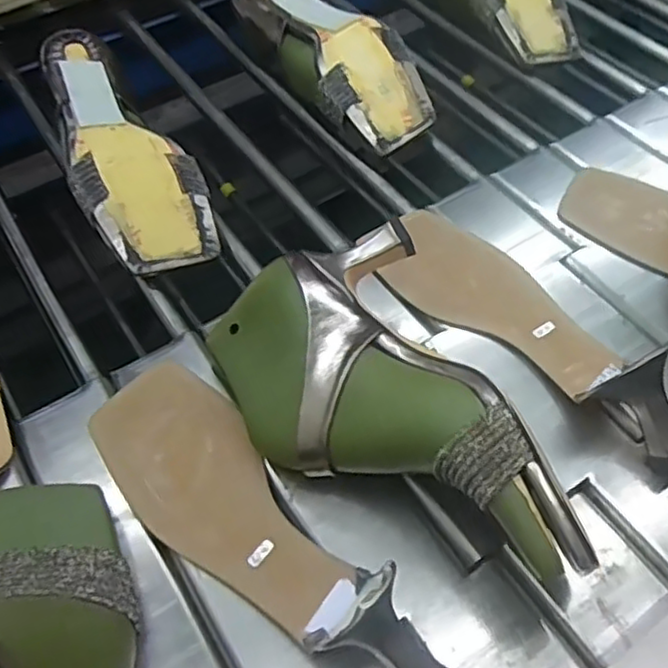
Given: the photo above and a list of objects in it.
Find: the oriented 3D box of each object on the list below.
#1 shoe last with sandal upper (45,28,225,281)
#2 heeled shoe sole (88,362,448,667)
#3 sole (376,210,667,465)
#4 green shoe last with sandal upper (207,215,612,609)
[{"bbox_3d":[-0.165,-0.139,0.518,0.086,0.062,0.233,-26,55,-16],"label":"shoe last with sandal upper"},{"bbox_3d":[-0.050,0.093,0.349,0.078,0.054,0.246,-32,58,-20],"label":"heeled shoe sole"},{"bbox_3d":[0.124,-0.018,0.429,0.240,0.047,0.076,37,63,24],"label":"sole"},{"bbox_3d":[0.016,0.046,0.360,0.123,0.088,0.213,-15,53,-9],"label":"green shoe last with sandal upper"}]

